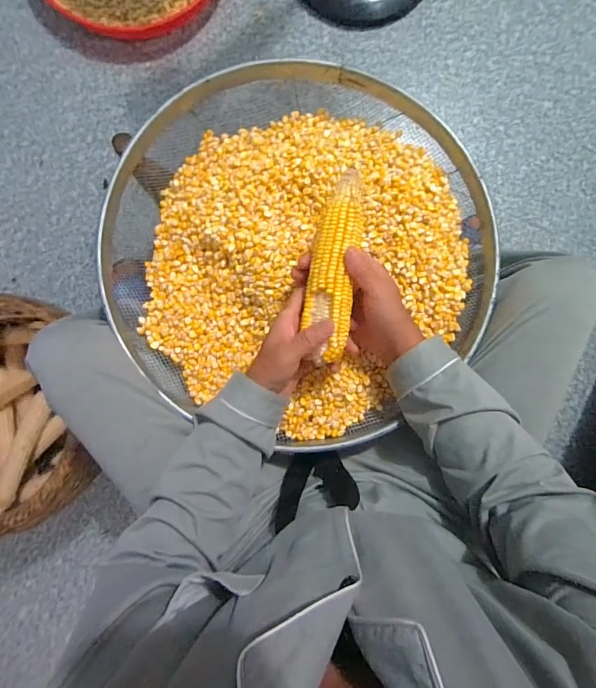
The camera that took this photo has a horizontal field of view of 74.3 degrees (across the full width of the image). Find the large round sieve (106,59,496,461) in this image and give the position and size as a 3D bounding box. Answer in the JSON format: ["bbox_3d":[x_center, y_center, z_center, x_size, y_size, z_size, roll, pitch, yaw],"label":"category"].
[{"bbox_3d":[0.006,-0.118,0.538,0.491,0.103,0.461,0,91,0],"label":"large round sieve"}]

